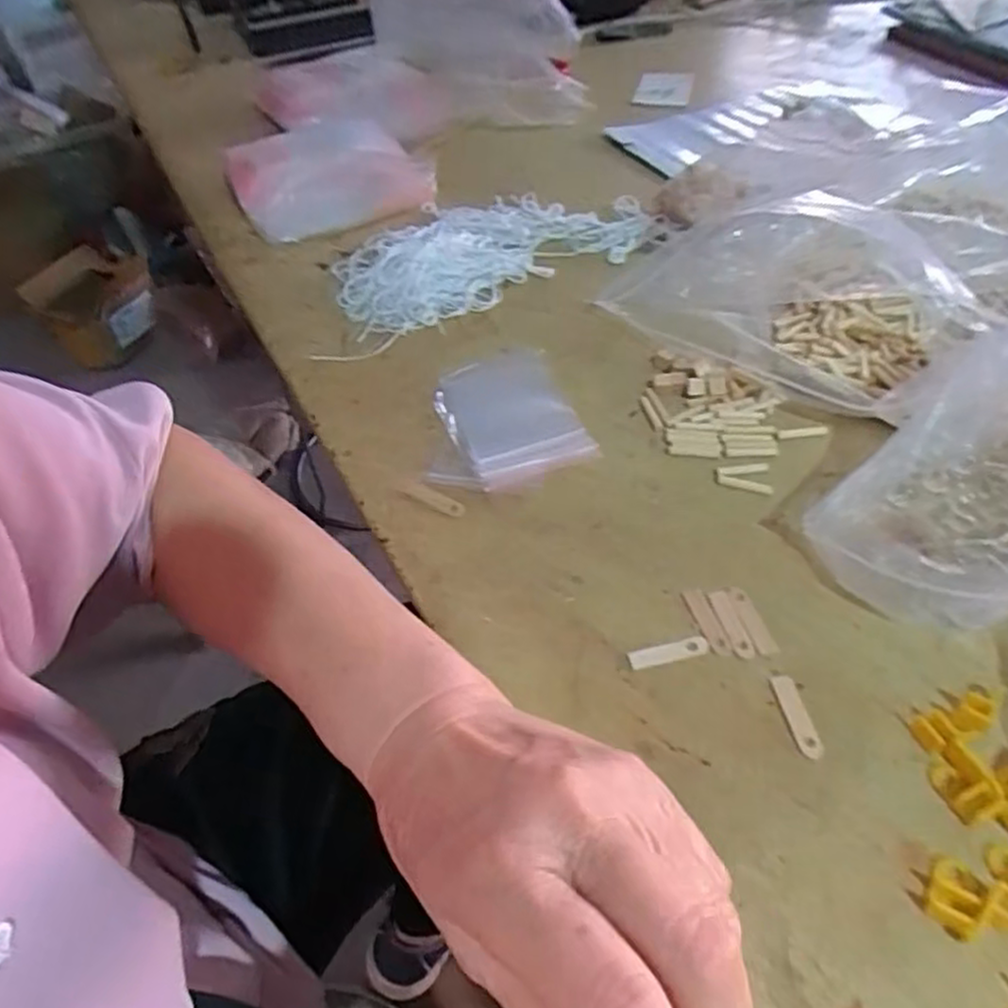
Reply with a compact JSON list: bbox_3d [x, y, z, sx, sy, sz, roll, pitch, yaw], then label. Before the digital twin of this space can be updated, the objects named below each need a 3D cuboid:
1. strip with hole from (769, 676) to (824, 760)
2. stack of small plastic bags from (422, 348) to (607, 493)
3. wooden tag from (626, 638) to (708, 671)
[{"bbox_3d":[0.132,0.095,0.335,0.011,0.004,0.039,-7,47,-2],"label":"strip with hole"},{"bbox_3d":[-0.003,-0.055,0.474,0.096,0.009,0.120,-12,48,-7],"label":"stack of small plastic bags"},{"bbox_3d":[0.079,0.072,0.359,0.039,0.004,0.010,-11,48,-6],"label":"wooden tag"}]

